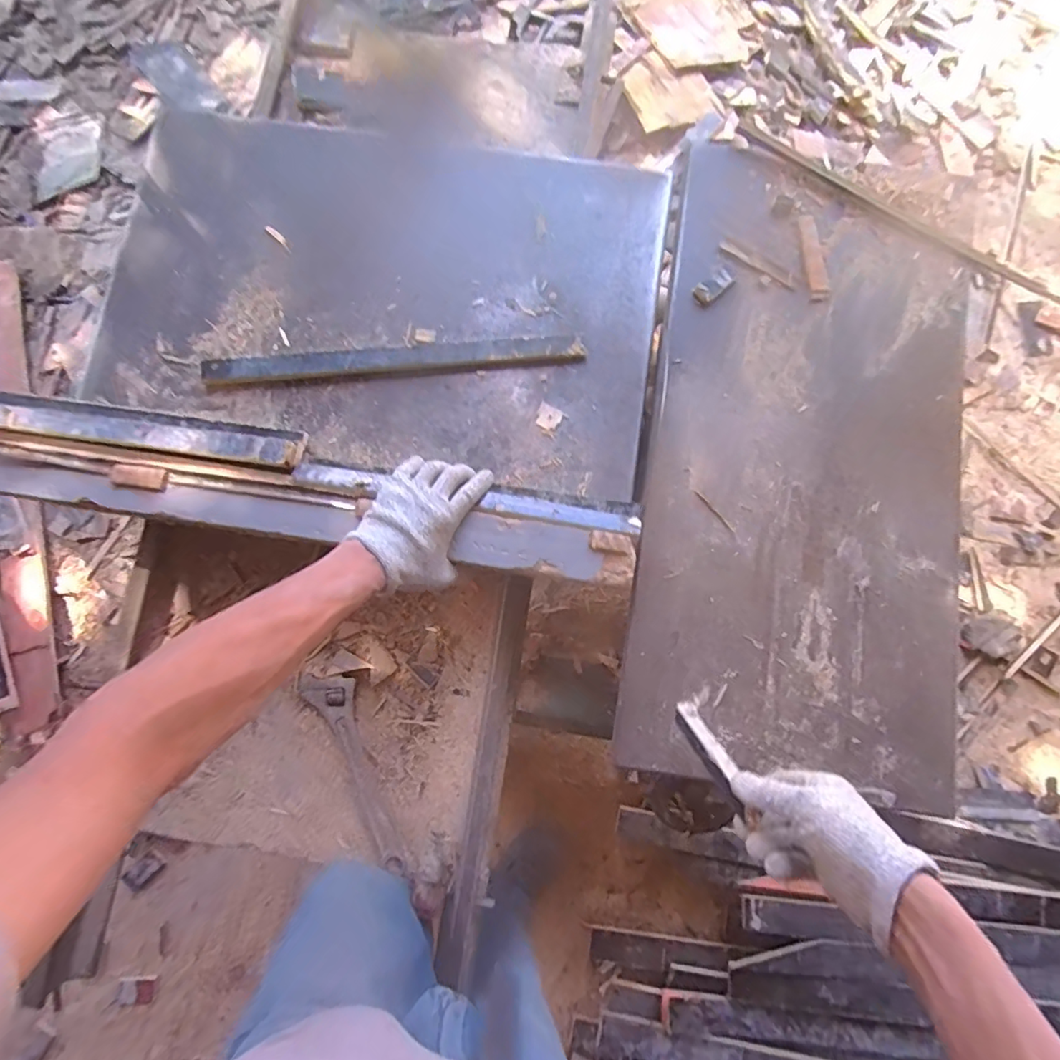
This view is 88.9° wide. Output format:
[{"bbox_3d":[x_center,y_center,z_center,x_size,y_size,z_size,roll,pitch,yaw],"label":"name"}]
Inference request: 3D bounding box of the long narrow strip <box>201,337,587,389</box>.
[{"bbox_3d":[-0.175,-0.219,0.697,0.489,0.016,0.035,-4,76,0],"label":"long narrow strip"}]

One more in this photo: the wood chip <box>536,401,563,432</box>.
[{"bbox_3d":[0.023,-0.142,0.682,0.030,0.006,0.031,25,77,7],"label":"wood chip"}]

